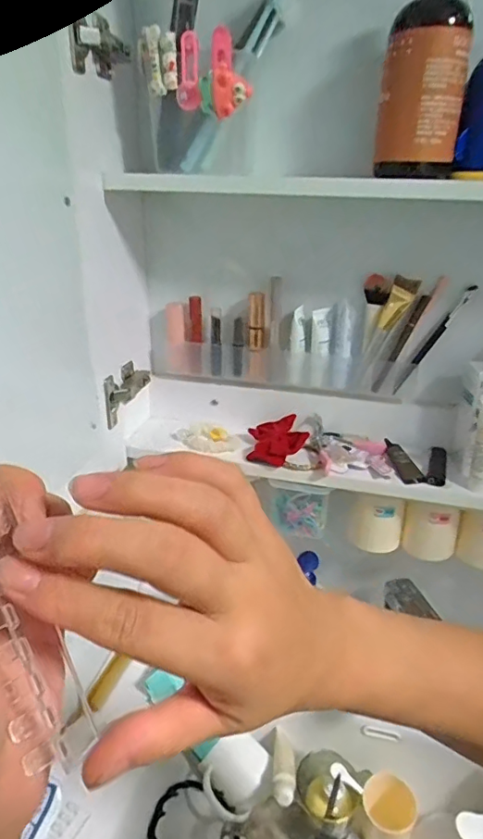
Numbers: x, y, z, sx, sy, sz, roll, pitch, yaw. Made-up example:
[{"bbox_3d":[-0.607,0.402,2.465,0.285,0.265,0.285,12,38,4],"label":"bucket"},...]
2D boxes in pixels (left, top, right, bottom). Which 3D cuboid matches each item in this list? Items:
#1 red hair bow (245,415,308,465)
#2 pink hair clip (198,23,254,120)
[{"bbox_3d":[0.043,0.023,0.629,0.067,0.034,0.094,3,25,2],"label":"red hair bow"},{"bbox_3d":[-0.014,-0.320,0.475,0.044,0.069,0.029,-1,25,-7],"label":"pink hair clip"}]

